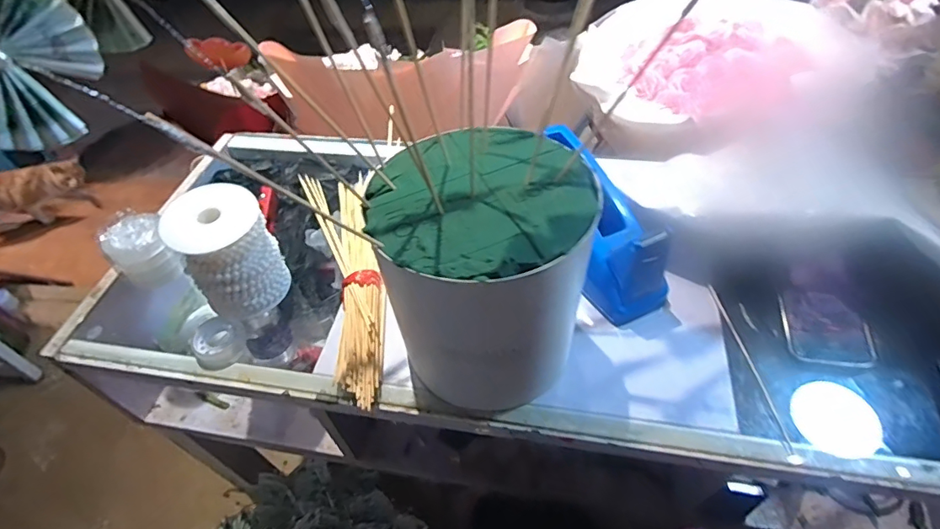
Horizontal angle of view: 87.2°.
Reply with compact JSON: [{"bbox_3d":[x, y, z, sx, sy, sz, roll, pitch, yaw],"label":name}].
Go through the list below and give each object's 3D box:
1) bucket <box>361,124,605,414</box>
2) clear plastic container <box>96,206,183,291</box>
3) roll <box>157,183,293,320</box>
[{"bbox_3d":[0.015,0.014,0.430,0.165,0.196,0.156,-14,50,-7],"label":"bucket"},{"bbox_3d":[-0.378,-0.017,0.572,0.067,0.071,0.063,-32,55,-21],"label":"clear plastic container"},{"bbox_3d":[-0.249,-0.011,0.514,0.092,0.122,0.077,-33,55,-21],"label":"roll"}]

